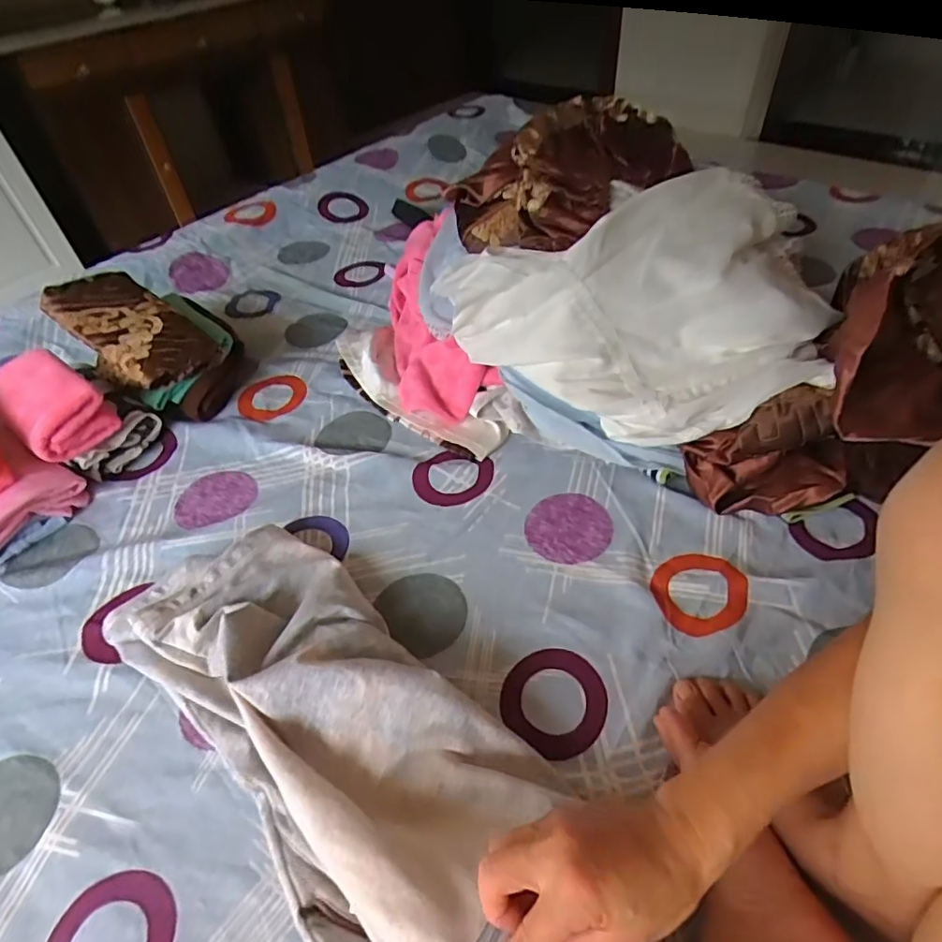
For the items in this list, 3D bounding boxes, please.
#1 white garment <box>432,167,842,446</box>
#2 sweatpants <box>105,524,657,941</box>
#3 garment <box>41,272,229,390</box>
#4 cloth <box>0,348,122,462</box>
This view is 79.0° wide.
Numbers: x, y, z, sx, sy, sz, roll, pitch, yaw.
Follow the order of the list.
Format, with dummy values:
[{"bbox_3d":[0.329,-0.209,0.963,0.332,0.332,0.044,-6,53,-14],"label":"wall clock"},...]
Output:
[{"bbox_3d":[0.207,-0.231,0.703,0.440,0.163,0.330,20,52,21],"label":"white garment"},{"bbox_3d":[-0.098,0.203,0.445,0.510,0.095,0.189,29,57,36],"label":"sweatpants"},{"bbox_3d":[-0.449,-0.188,0.754,0.280,0.049,0.125,30,57,28],"label":"garment"},{"bbox_3d":[-0.520,-0.088,0.696,0.178,0.058,0.095,30,57,28],"label":"cloth"}]

